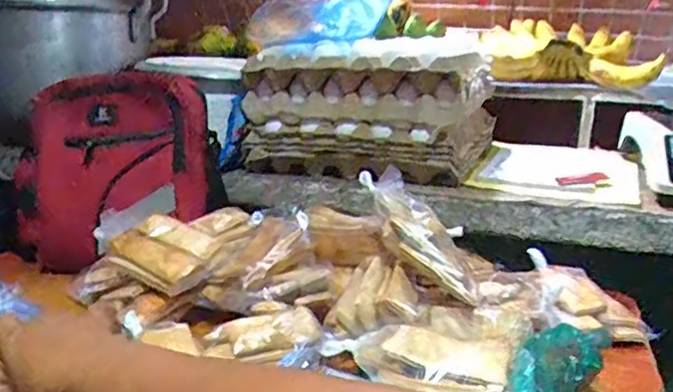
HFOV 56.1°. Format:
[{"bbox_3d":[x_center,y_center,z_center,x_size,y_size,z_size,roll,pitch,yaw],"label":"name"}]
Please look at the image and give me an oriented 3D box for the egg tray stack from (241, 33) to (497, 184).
[{"bbox_3d":[0.061,-0.130,0.879,0.275,0.146,0.278,8,18,24],"label":"egg tray stack"}]

